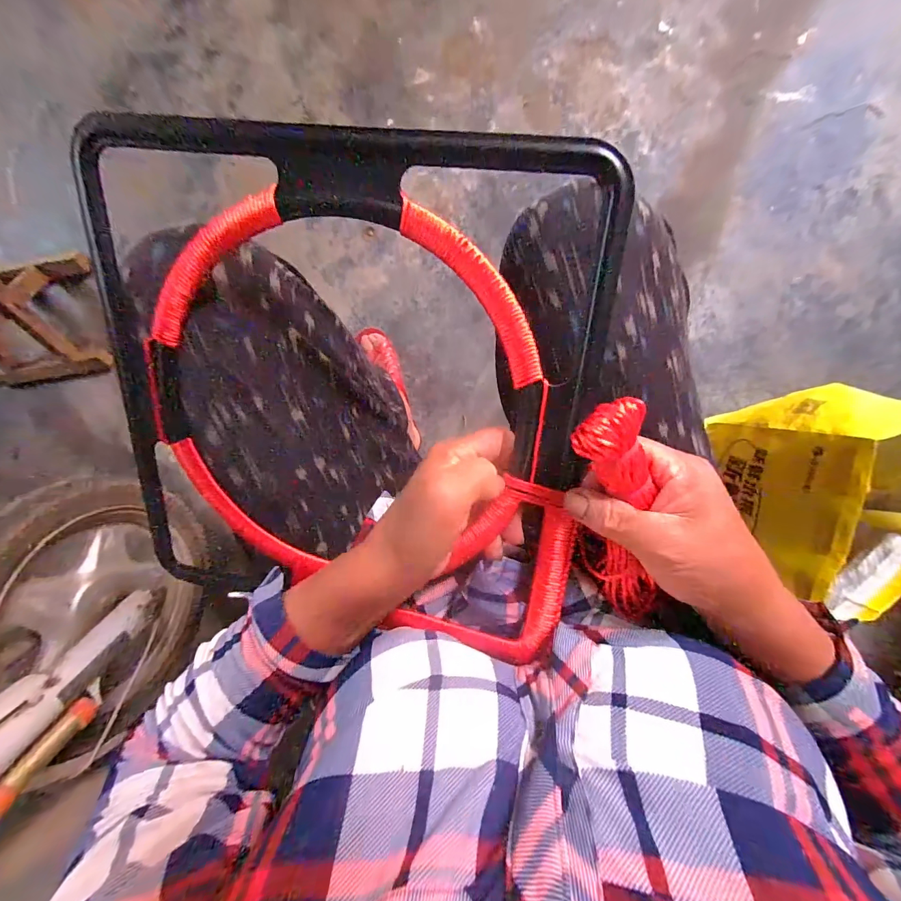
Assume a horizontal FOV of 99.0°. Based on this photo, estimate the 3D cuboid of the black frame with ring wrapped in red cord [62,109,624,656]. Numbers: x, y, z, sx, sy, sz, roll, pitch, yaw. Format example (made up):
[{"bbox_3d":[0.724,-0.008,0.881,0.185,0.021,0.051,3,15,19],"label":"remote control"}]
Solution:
[{"bbox_3d":[-0.077,-0.025,0.253,0.324,0.032,0.317,8,108,7],"label":"black frame with ring wrapped in red cord"}]

